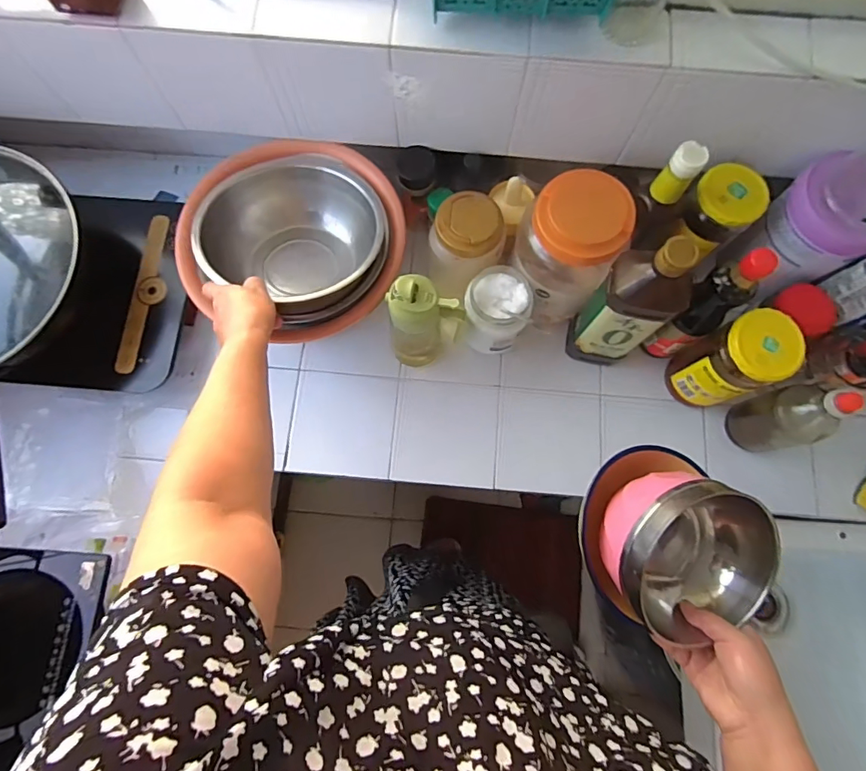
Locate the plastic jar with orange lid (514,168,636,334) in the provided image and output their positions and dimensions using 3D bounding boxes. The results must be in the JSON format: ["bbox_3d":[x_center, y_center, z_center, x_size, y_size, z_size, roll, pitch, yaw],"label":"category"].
[{"bbox_3d":[0.176,-0.175,0.641,0.124,0.200,0.119,0,77,0],"label":"plastic jar with orange lid"}]

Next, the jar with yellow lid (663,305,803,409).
[{"bbox_3d":[0.381,-0.027,0.612,0.079,0.173,0.088,-37,80,-8],"label":"jar with yellow lid"}]

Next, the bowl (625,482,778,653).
[{"bbox_3d":[0.242,0.166,0.441,0.123,0.066,0.141,44,80,9],"label":"bowl"}]

